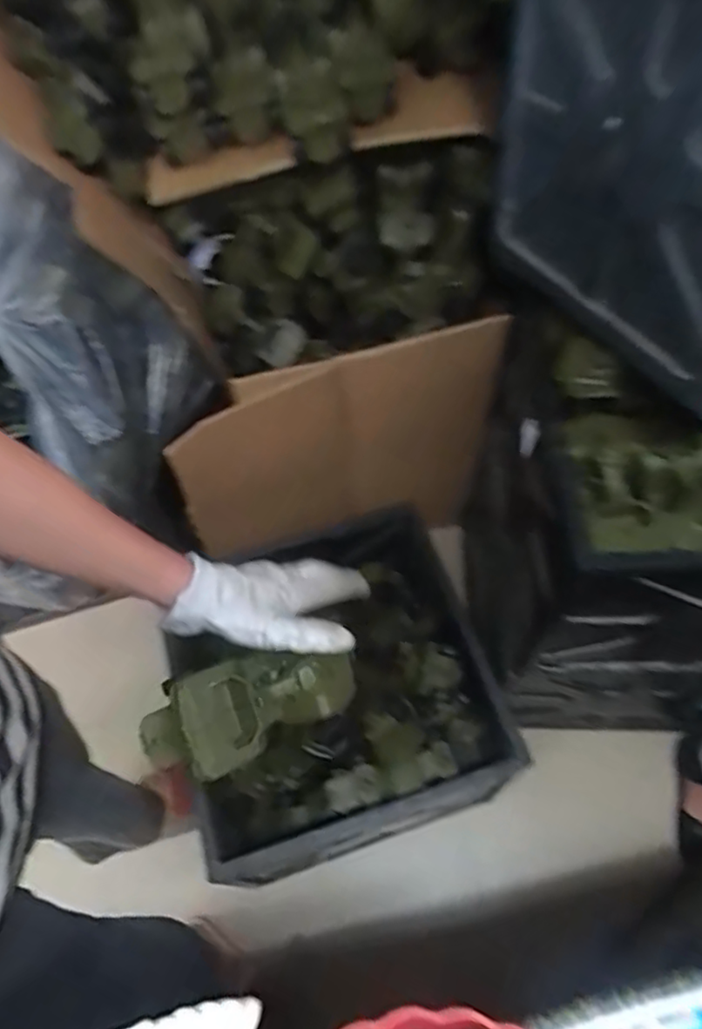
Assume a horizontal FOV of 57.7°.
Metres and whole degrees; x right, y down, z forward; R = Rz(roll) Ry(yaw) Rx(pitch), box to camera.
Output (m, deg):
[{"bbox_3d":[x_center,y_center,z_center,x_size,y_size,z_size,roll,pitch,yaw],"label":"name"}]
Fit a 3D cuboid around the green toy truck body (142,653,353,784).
[{"bbox_3d":[-0.083,0.157,0.528,0.166,0.084,0.084,-6,47,-41],"label":"green toy truck body"}]

